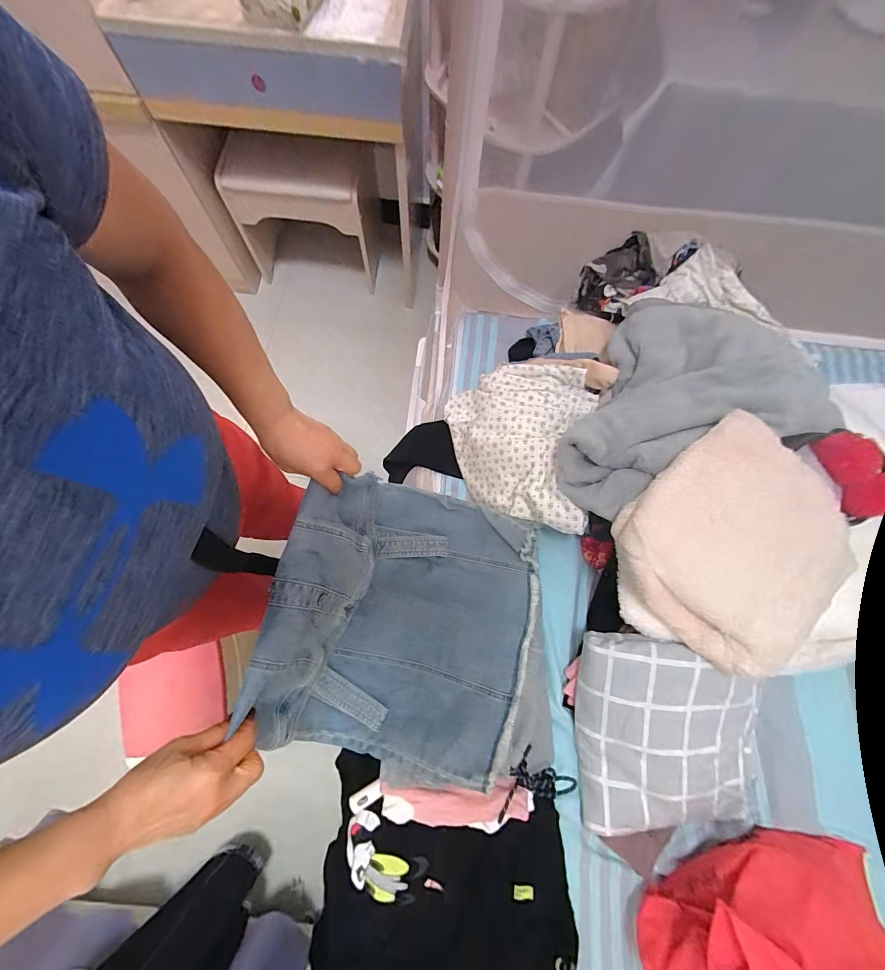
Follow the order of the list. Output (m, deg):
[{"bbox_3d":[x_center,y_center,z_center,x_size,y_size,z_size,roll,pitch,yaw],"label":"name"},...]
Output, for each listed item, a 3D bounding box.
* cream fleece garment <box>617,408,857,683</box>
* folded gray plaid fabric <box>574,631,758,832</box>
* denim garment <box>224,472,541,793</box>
[{"bbox_3d":[0.390,0.095,0.528,0.278,0.135,0.283,-40,80,-12],"label":"cream fleece garment"},{"bbox_3d":[0.358,0.387,0.598,0.298,0.079,0.298,-1,93,11],"label":"folded gray plaid fabric"},{"bbox_3d":[-0.035,0.190,0.543,0.342,0.215,0.396,17,75,2],"label":"denim garment"}]

